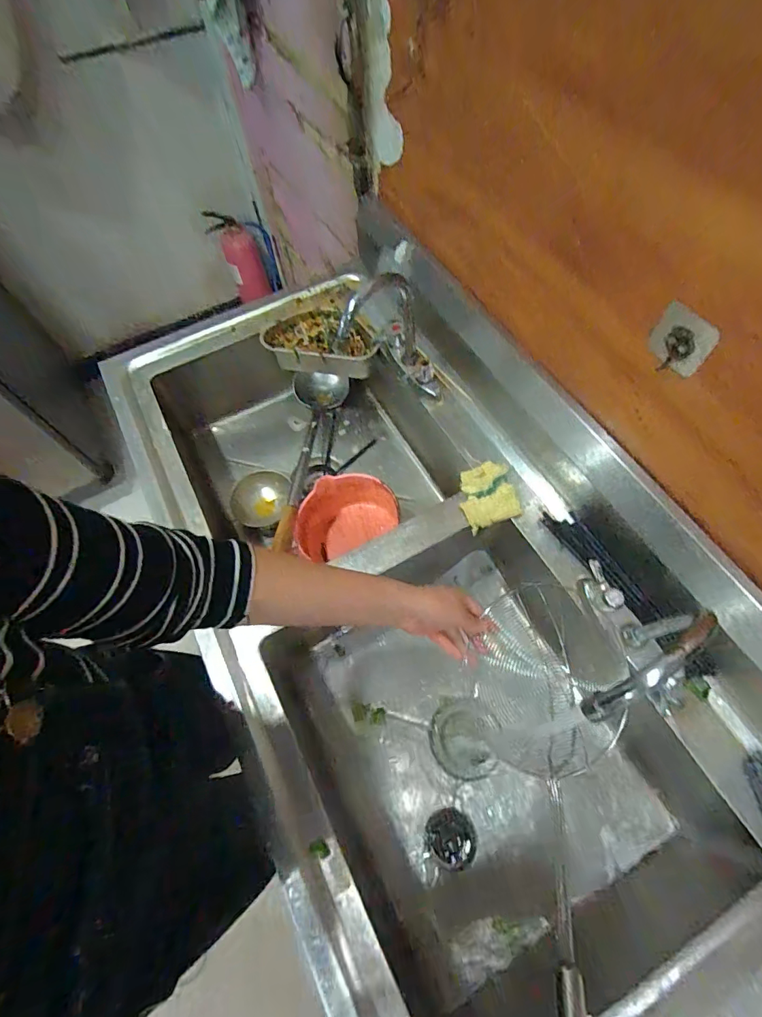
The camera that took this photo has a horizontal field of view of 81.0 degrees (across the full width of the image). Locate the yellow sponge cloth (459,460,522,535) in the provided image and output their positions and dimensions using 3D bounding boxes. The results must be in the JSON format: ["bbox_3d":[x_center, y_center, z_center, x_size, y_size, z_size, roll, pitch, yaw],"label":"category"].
[{"bbox_3d":[0.162,-0.022,0.679,0.090,0.016,0.093,-19,65,-6],"label":"yellow sponge cloth"}]

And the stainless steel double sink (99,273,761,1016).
[{"bbox_3d":[0.020,0.104,0.720,0.549,0.270,1.176,-30,67,-11],"label":"stainless steel double sink"}]

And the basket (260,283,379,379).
[{"bbox_3d":[-0.119,-0.327,0.876,0.189,0.100,0.183,-27,66,-9],"label":"basket"}]

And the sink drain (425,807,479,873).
[{"bbox_3d":[0.103,0.478,0.645,0.068,0.014,0.070,-13,65,-3],"label":"sink drain"}]

